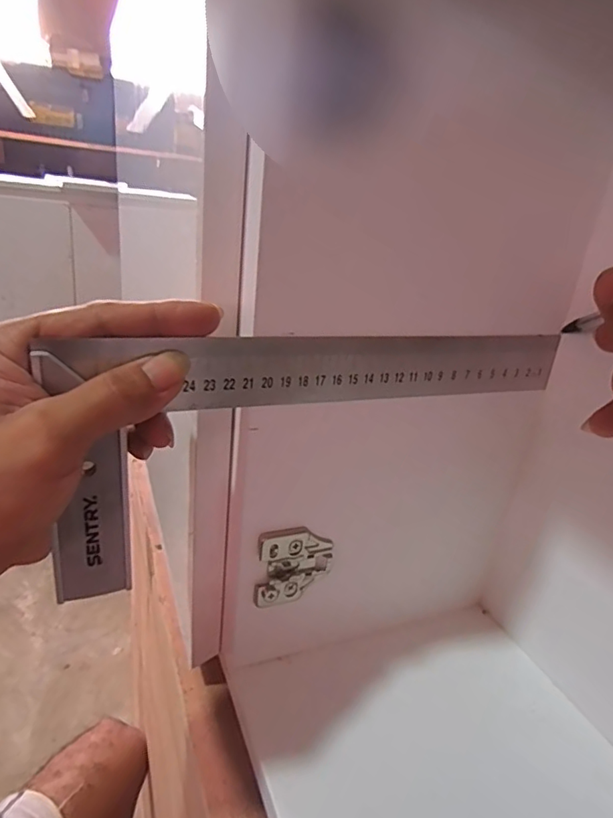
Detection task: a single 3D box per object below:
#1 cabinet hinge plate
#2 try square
[{"bbox_3d":[-0.007,0.096,0.315,0.048,0.050,0.008,-4,25,-23],"label":"cabinet hinge plate"},{"bbox_3d":[0.016,-0.003,0.279,0.306,0.124,0.010,-17,30,-19],"label":"try square"}]

